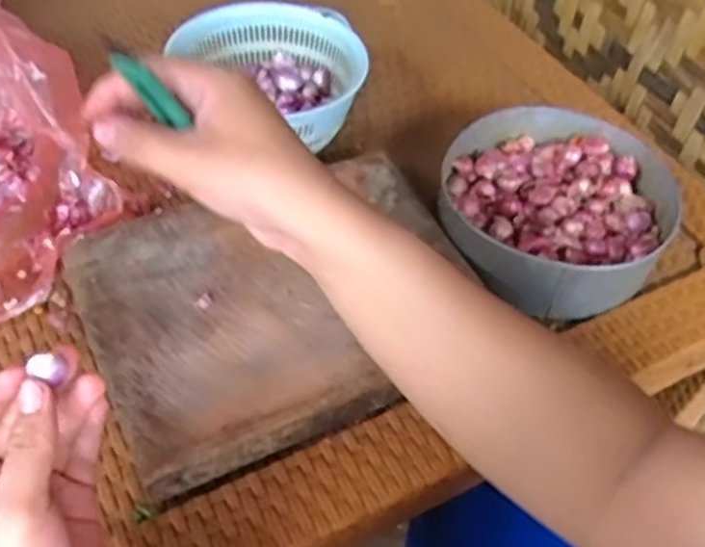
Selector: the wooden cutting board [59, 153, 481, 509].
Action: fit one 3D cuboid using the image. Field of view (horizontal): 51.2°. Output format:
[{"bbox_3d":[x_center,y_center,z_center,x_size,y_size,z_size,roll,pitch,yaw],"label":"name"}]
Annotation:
[{"bbox_3d":[-0.054,0.016,0.571,0.286,0.038,0.226,-21,55,-21],"label":"wooden cutting board"}]

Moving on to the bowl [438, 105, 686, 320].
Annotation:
[{"bbox_3d":[0.172,-0.059,0.634,0.194,0.058,0.191,2,50,-3],"label":"bowl"}]

